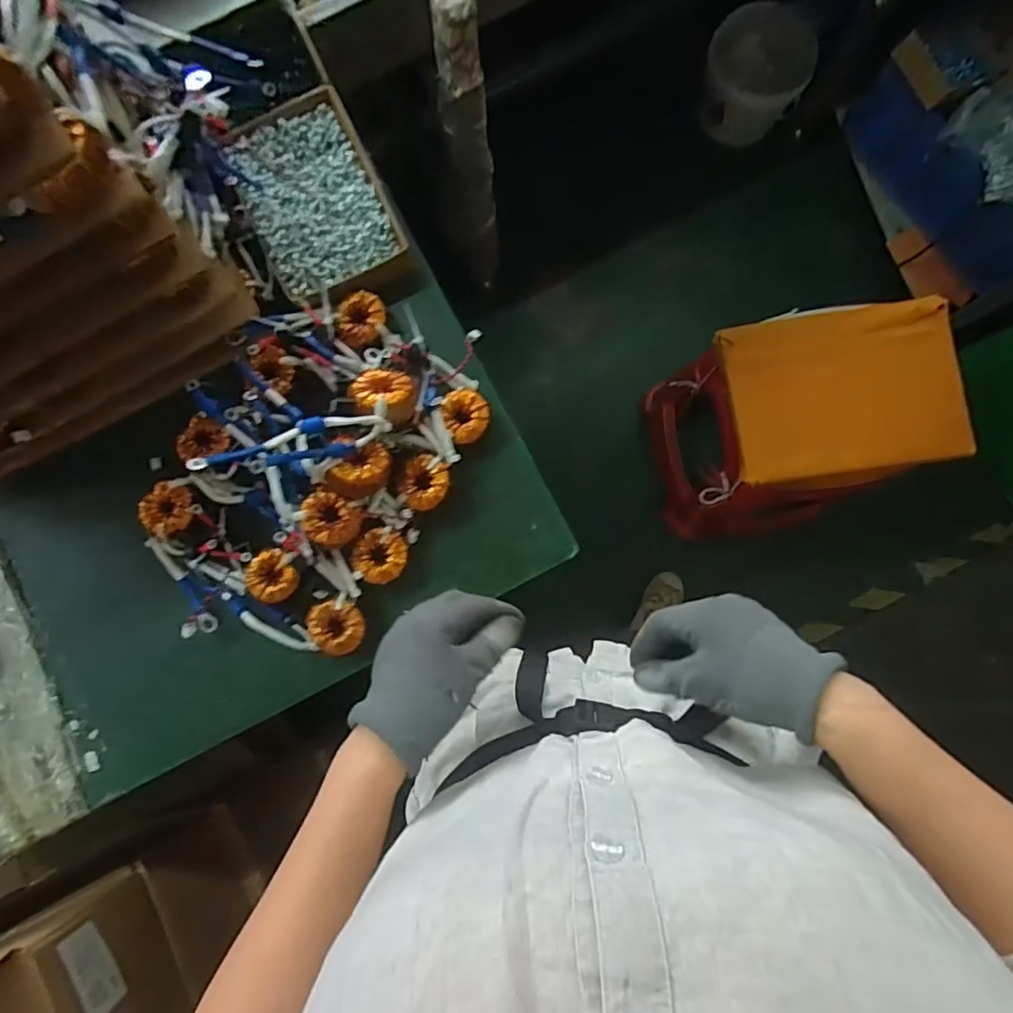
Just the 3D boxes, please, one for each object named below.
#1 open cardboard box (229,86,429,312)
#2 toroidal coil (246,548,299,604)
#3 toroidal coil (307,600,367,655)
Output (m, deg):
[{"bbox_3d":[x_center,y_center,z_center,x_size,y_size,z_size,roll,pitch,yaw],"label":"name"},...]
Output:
[{"bbox_3d":[-0.204,-0.326,0.639,0.138,0.051,0.232,-27,85,-1],"label":"open cardboard box"},{"bbox_3d":[-0.244,0.074,0.596,0.052,0.017,0.055,0,85,2],"label":"toroidal coil"},{"bbox_3d":[-0.175,0.125,0.585,0.055,0.022,0.055,0,85,2],"label":"toroidal coil"}]

